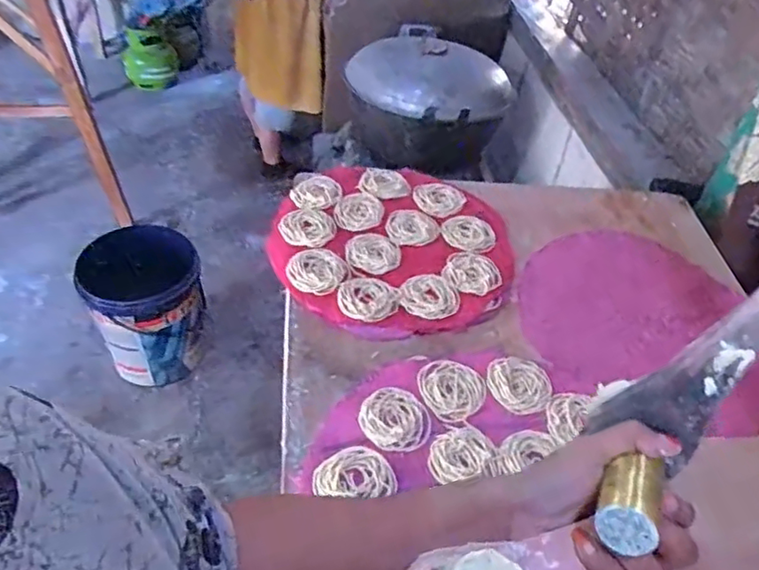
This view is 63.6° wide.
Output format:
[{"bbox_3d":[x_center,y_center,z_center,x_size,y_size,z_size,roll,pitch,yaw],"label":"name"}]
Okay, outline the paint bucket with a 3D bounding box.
[{"bbox_3d":[-0.641,0.060,1.695,0.287,0.373,0.287,4,43,-4],"label":"paint bucket"}]

